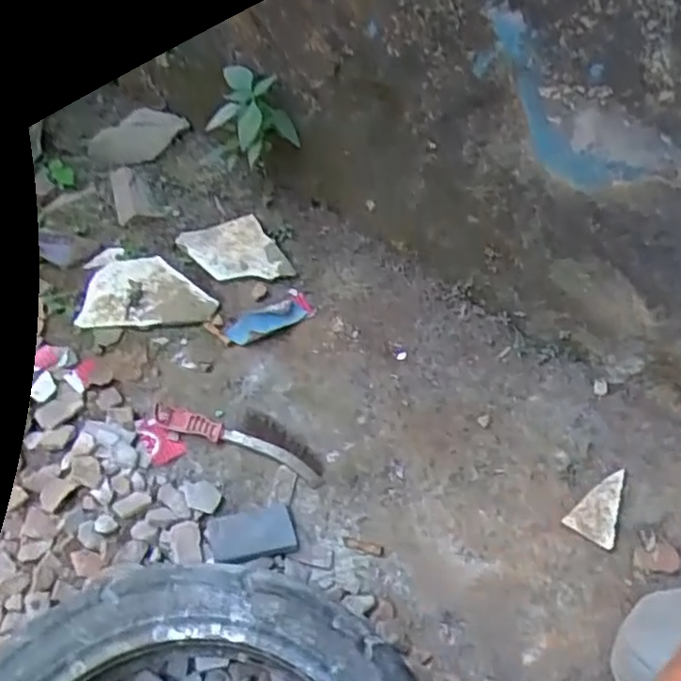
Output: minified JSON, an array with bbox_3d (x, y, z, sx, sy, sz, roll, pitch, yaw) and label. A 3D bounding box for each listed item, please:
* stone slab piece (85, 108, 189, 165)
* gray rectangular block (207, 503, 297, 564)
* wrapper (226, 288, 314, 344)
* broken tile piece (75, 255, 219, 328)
[{"bbox_3d":[-0.317,-0.323,1.096,0.166,0.022,0.090,-17,80,8],"label":"stone slab piece"},{"bbox_3d":[-0.101,0.219,0.786,0.093,0.013,0.061,-9,55,-13],"label":"gray rectangular block"},{"bbox_3d":[-0.097,-0.031,0.945,0.117,0.012,0.048,-26,61,-24],"label":"wrapper"},{"bbox_3d":[-0.270,-0.069,0.971,0.181,0.019,0.115,-1,53,-8],"label":"broken tile piece"}]

